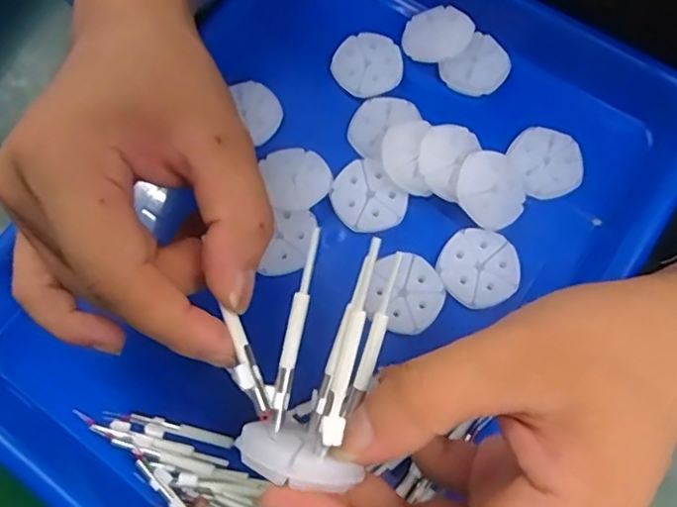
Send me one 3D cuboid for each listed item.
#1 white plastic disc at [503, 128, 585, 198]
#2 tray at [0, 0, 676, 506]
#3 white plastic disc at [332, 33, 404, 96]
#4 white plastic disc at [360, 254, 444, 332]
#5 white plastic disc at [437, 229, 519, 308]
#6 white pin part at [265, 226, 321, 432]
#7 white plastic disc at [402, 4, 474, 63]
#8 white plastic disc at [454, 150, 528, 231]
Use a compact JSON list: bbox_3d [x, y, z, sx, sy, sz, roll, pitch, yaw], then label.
[{"bbox_3d":[0.106,-0.048,0.297,0.033,0.006,0.037,-22,72,-6],"label":"white plastic disc"},{"bbox_3d":[-0.003,-0.007,0.289,0.241,0.042,0.340,34,75,12],"label":"tray"},{"bbox_3d":[0.015,-0.105,0.315,0.037,0.004,0.037,0,71,1],"label":"white plastic disc"},{"bbox_3d":[0.032,0.019,0.277,0.035,0.004,0.037,0,71,1],"label":"white plastic disc"},{"bbox_3d":[0.068,0.006,0.279,0.037,0.004,0.038,0,71,1],"label":"white plastic disc"},{"bbox_3d":[-0.014,0.023,0.188,0.006,0.010,0.064,12,71,6],"label":"white pin part"},{"bbox_3d":[0.054,-0.121,0.317,0.036,0.007,0.032,-12,71,-3],"label":"white plastic disc"},{"bbox_3d":[0.075,-0.032,0.285,0.036,0.005,0.038,4,76,-15],"label":"white plastic disc"}]

